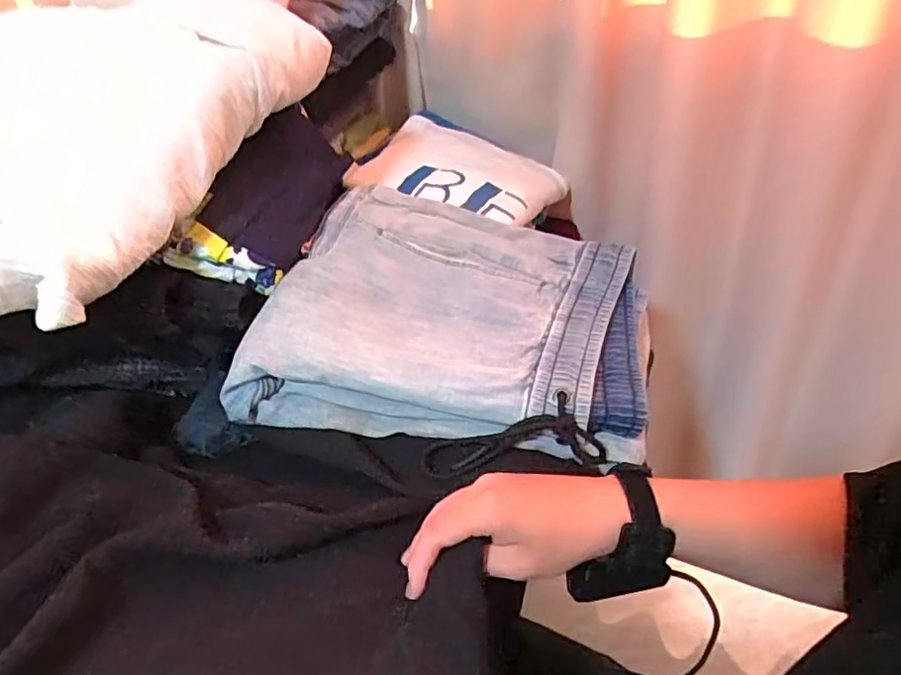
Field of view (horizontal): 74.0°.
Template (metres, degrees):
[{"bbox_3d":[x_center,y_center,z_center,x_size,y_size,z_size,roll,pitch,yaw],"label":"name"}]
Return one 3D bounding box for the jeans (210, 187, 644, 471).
[{"bbox_3d":[-0.002,-0.027,0.540,0.328,0.095,0.248,2,38,9],"label":"jeans"}]

